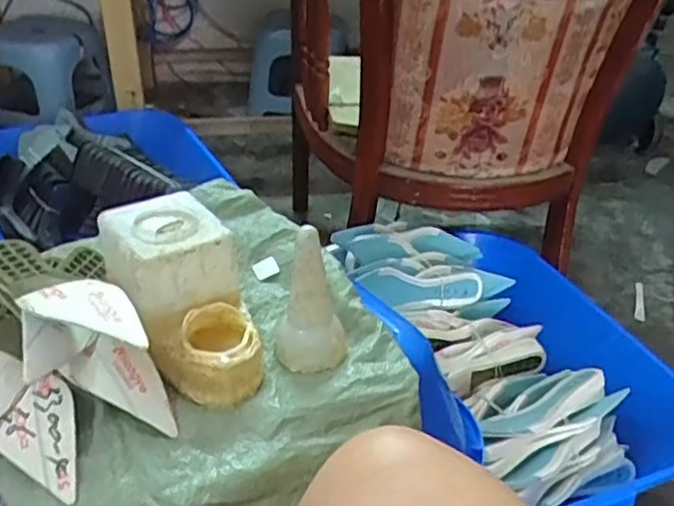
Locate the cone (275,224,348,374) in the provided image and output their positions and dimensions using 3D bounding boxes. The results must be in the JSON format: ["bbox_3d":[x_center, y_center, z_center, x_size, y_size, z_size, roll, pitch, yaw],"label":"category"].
[{"bbox_3d":[-0.022,0.042,0.651,0.066,0.129,0.055,3,34,-2],"label":"cone"}]

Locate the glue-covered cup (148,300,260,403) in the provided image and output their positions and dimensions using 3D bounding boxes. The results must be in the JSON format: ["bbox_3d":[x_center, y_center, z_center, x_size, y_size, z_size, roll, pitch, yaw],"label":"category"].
[{"bbox_3d":[-0.120,0.088,0.647,0.103,0.056,0.079,24,38,27],"label":"glue-covered cup"}]

